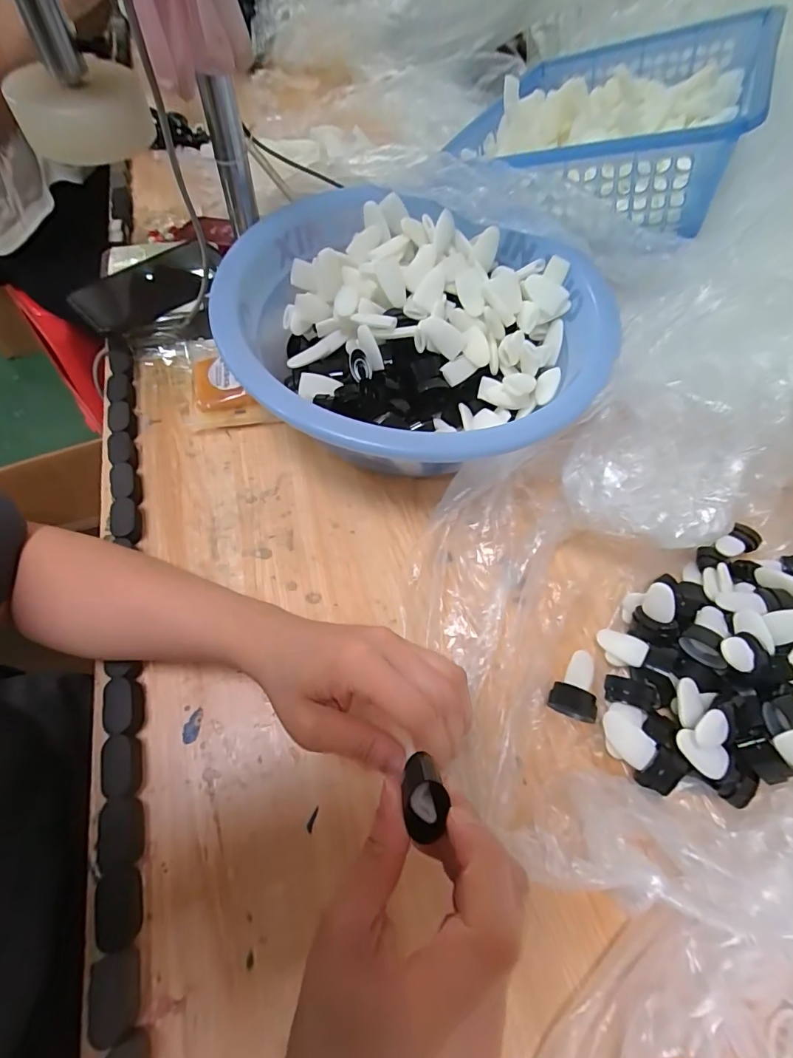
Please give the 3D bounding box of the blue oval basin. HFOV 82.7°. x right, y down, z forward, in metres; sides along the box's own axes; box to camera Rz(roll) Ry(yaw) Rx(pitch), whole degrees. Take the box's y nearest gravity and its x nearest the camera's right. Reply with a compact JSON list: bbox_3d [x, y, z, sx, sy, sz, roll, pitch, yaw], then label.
[{"bbox_3d":[0.014,-0.180,0.434,0.330,0.110,0.342,-21,66,-14],"label":"blue oval basin"}]

